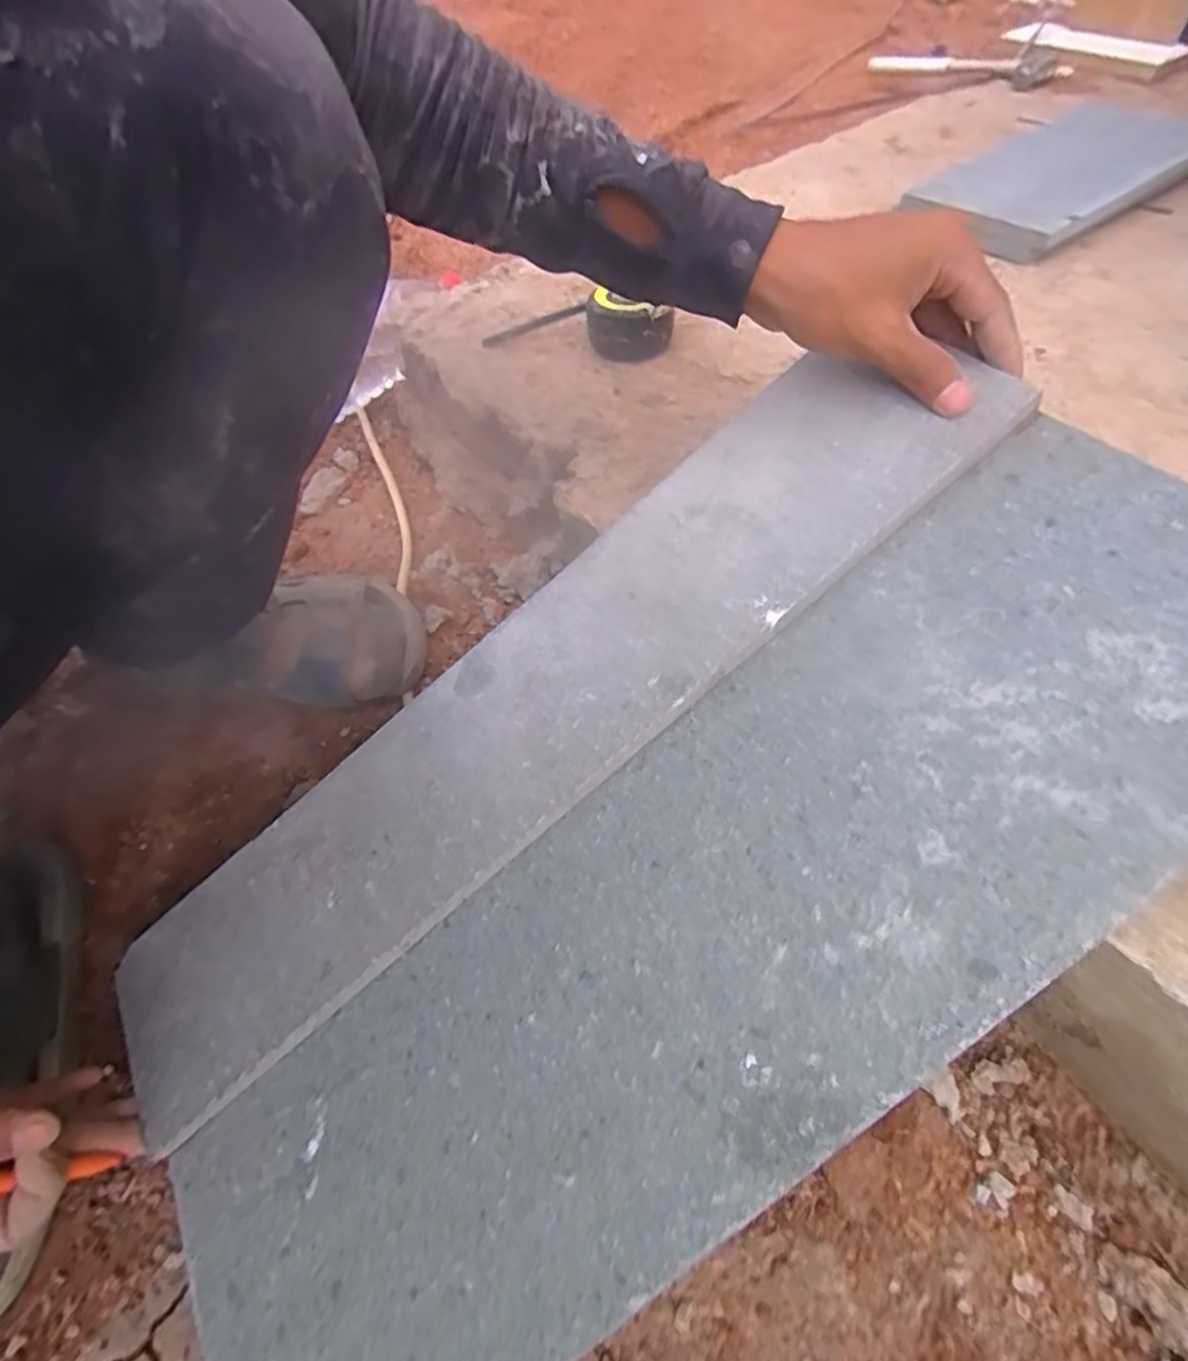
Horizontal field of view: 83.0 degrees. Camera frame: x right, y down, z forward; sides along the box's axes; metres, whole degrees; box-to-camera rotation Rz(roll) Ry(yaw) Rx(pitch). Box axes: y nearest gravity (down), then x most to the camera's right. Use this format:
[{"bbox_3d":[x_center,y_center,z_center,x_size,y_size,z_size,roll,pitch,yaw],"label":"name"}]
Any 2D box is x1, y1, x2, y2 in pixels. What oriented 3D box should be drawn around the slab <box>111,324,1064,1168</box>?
[{"bbox_3d":[-0.044,0.023,0.371,0.564,0.007,0.121,-41,58,2],"label":"slab"}]

